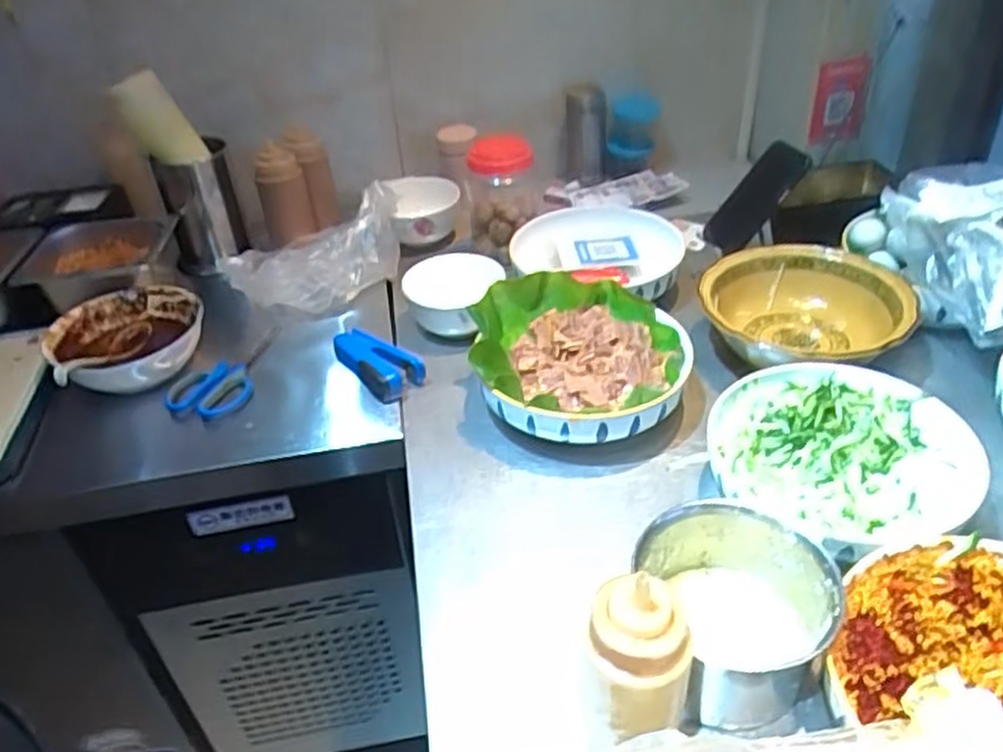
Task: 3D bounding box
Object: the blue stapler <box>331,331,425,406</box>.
[{"bbox_3d":[-0.144,-0.017,0.885,0.066,0.039,0.108,-36,48,-29],"label":"blue stapler"}]

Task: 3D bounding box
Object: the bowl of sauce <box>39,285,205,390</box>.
[{"bbox_3d":[-0.441,-0.039,0.912,0.166,0.071,0.155,-5,41,4],"label":"bowl of sauce"}]

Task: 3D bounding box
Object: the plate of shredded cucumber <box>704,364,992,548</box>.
[{"bbox_3d":[0.307,0.075,0.702,0.240,0.042,0.217,-12,37,-8],"label":"plate of shredded cucumber"}]

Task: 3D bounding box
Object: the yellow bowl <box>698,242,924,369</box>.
[{"bbox_3d":[0.355,-0.070,0.894,0.229,0.068,0.223,-5,41,4],"label":"yellow bowl"}]

